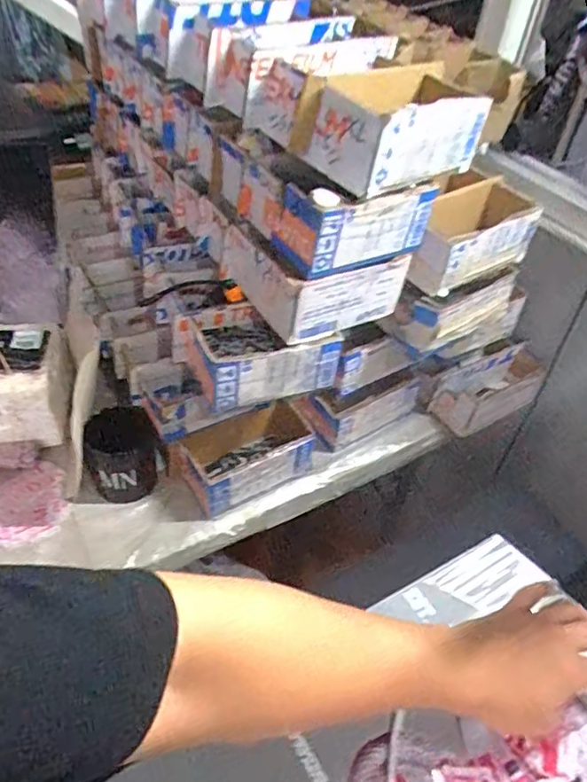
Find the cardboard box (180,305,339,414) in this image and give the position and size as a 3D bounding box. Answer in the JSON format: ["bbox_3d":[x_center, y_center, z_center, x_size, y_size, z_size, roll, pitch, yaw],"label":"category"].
[{"bbox_3d":[-0.038,-0.045,0.674,0.161,0.070,0.101,-13,47,-20],"label":"cardboard box"}]

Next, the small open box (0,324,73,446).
[{"bbox_3d":[-0.382,-0.016,0.770,0.151,0.103,0.138,-7,45,-13],"label":"small open box"}]

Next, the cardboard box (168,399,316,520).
[{"bbox_3d":[-0.052,0.084,0.753,0.169,0.075,0.076,-21,50,-26],"label":"cardboard box"}]

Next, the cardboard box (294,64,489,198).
[{"bbox_3d":[0.101,-0.255,0.562,0.190,0.072,0.103,-24,51,-28],"label":"cardboard box"}]

